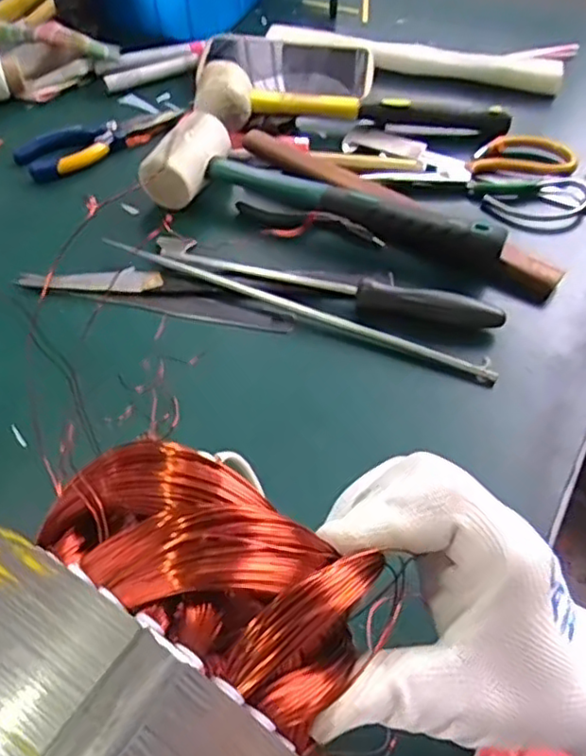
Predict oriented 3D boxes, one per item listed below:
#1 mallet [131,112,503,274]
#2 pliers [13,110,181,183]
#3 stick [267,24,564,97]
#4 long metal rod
[{"bbox_3d":[0.025,-0.148,0.511,0.273,0.046,0.071,13,53,9],"label":"mallet"},{"bbox_3d":[-0.166,-0.214,0.585,0.151,0.016,0.044,-25,56,-19],"label":"pliers"},{"bbox_3d":[0.118,-0.320,0.658,0.289,0.026,0.021,16,54,11],"label":"stick"},{"bbox_3d":[0.000,-0.052,0.466,0.290,0.009,0.016,21,55,15],"label":"long metal rod"}]

